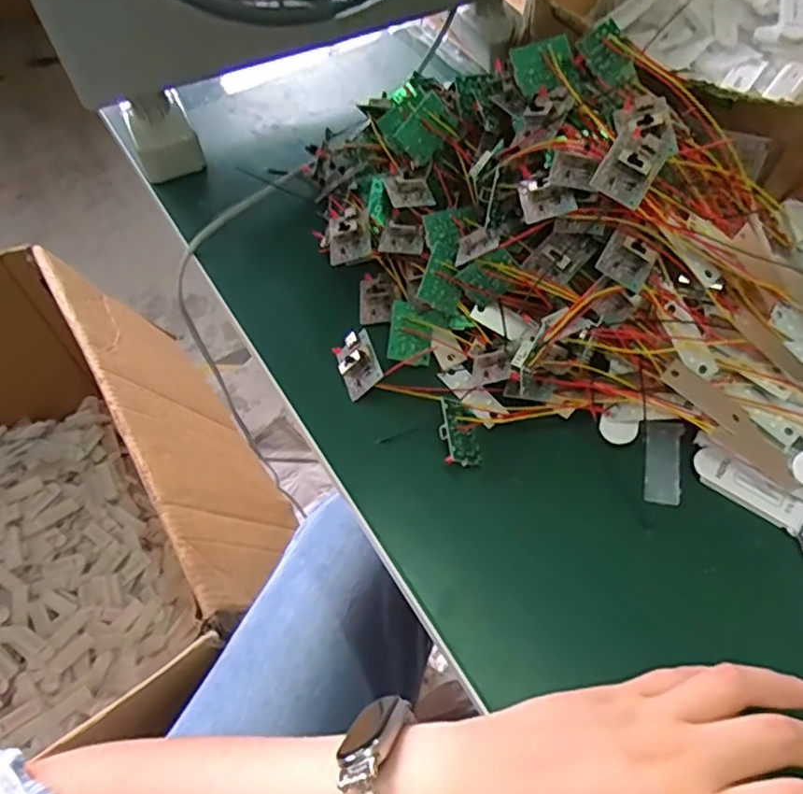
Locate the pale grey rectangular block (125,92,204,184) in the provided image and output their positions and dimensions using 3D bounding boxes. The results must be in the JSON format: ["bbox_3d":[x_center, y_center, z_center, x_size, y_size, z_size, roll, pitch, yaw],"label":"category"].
[{"bbox_3d":[-0.177,-0.192,0.461,0.048,0.040,0.052,-21,60,-12],"label":"pale grey rectangular block"}]

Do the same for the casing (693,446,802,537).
[{"bbox_3d":[0.177,0.045,0.319,0.056,0.006,0.017,34,64,20],"label":"casing"}]

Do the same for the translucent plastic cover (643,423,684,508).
[{"bbox_3d":[0.137,0.034,0.330,0.018,0.005,0.046,13,59,9],"label":"translucent plastic cover"}]

